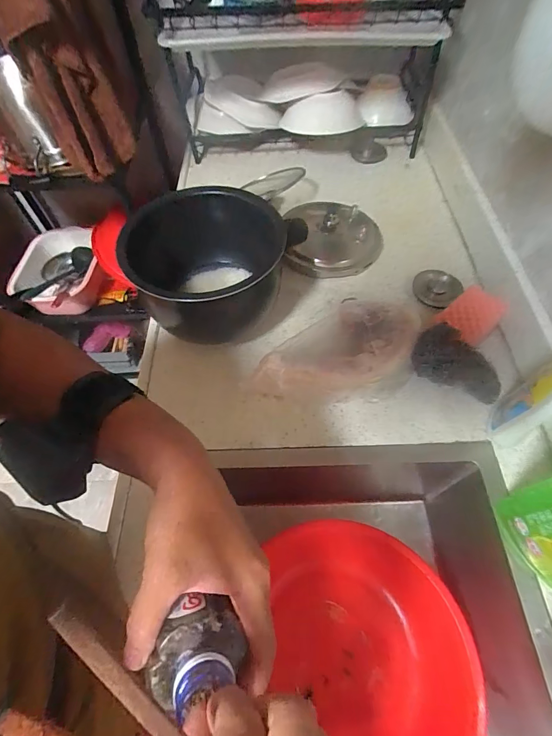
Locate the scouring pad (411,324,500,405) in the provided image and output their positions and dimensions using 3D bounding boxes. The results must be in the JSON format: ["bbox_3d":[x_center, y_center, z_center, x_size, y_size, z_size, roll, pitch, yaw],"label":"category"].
[{"bbox_3d":[0.264,-0.007,0.522,0.126,0.021,0.079,23,104,7],"label":"scouring pad"}]

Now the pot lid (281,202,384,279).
[{"bbox_3d":[0.110,-0.265,0.708,0.178,0.061,0.208,3,59,4],"label":"pot lid"}]

